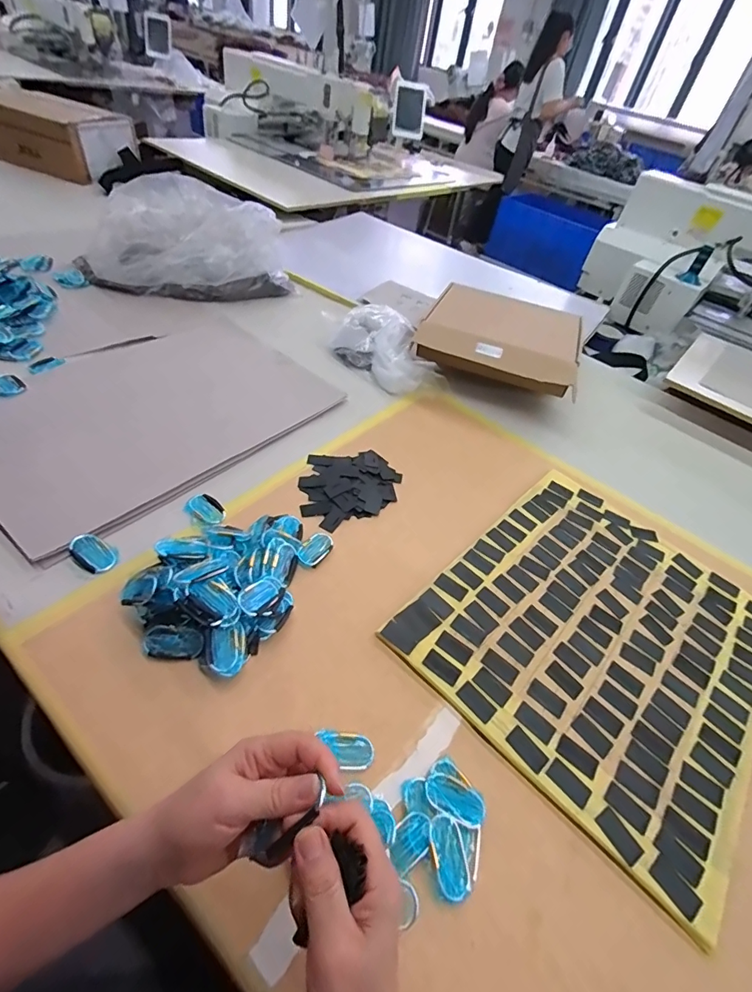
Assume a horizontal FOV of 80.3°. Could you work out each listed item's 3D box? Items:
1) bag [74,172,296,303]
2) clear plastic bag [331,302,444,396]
[{"bbox_3d":[-0.447,-0.604,1.054,0.443,0.169,0.324,-9,50,-21],"label":"bag"},{"bbox_3d":[0.033,-0.302,0.940,0.143,0.088,0.269,-31,59,-35],"label":"clear plastic bag"}]

